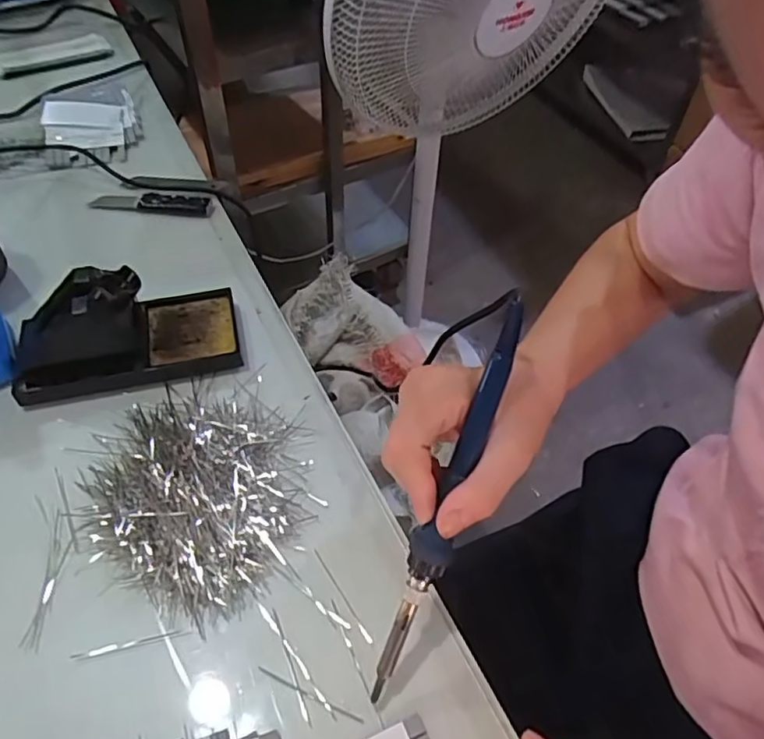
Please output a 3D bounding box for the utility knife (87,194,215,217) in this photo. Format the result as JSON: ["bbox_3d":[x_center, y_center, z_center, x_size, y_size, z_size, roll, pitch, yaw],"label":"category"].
[{"bbox_3d":[-0.221,-0.160,0.581,0.116,0.011,0.028,3,50,0],"label":"utility knife"}]

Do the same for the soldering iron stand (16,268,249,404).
[{"bbox_3d":[-0.192,-0.036,0.441,0.159,0.069,0.073,-12,52,-12],"label":"soldering iron stand"}]

